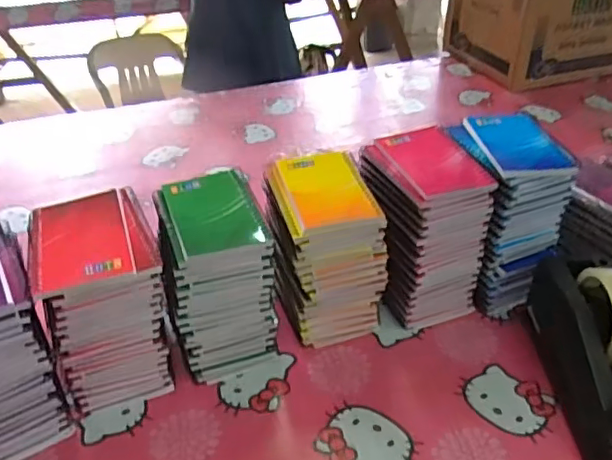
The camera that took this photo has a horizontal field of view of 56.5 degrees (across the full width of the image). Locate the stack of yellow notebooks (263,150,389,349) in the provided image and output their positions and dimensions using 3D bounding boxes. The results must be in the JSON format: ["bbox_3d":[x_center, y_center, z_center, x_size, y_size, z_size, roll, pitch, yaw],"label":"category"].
[{"bbox_3d":[0.019,0.024,0.637,0.102,0.170,0.123,-10,38,-13],"label":"stack of yellow notebooks"}]

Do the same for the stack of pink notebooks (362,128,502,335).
[{"bbox_3d":[0.131,-0.002,0.658,0.102,0.183,0.133,-13,39,-16],"label":"stack of pink notebooks"}]

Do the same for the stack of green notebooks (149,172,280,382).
[{"bbox_3d":[-0.095,0.049,0.605,0.098,0.172,0.126,-12,38,-15],"label":"stack of green notebooks"}]

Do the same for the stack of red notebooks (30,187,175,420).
[{"bbox_3d":[-0.198,0.074,0.565,0.100,0.178,0.122,-16,40,-20],"label":"stack of red notebooks"}]

